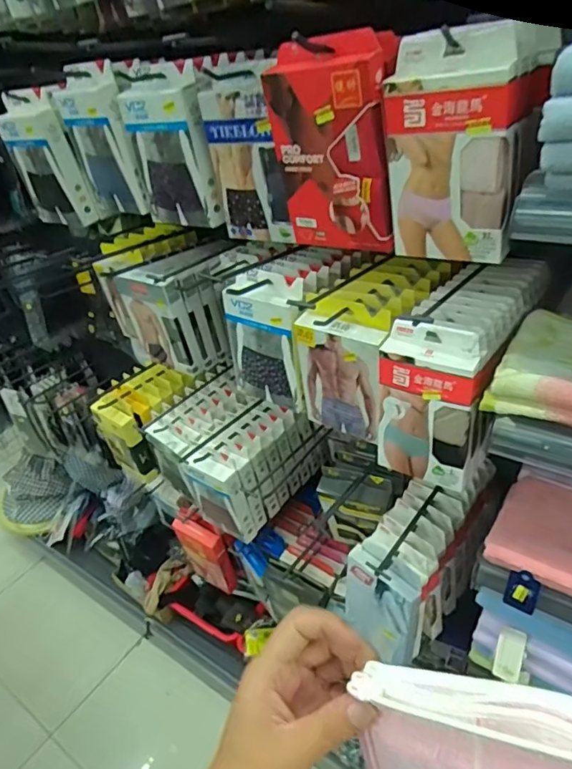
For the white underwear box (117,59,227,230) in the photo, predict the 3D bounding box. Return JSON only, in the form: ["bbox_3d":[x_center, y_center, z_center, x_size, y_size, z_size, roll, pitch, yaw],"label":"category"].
[{"bbox_3d":[-0.164,-0.334,0.752,0.144,0.206,0.044,16,46,30],"label":"white underwear box"}]

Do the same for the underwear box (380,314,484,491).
[{"bbox_3d":[0.171,0.026,0.631,0.113,0.195,0.046,15,39,31],"label":"underwear box"}]

